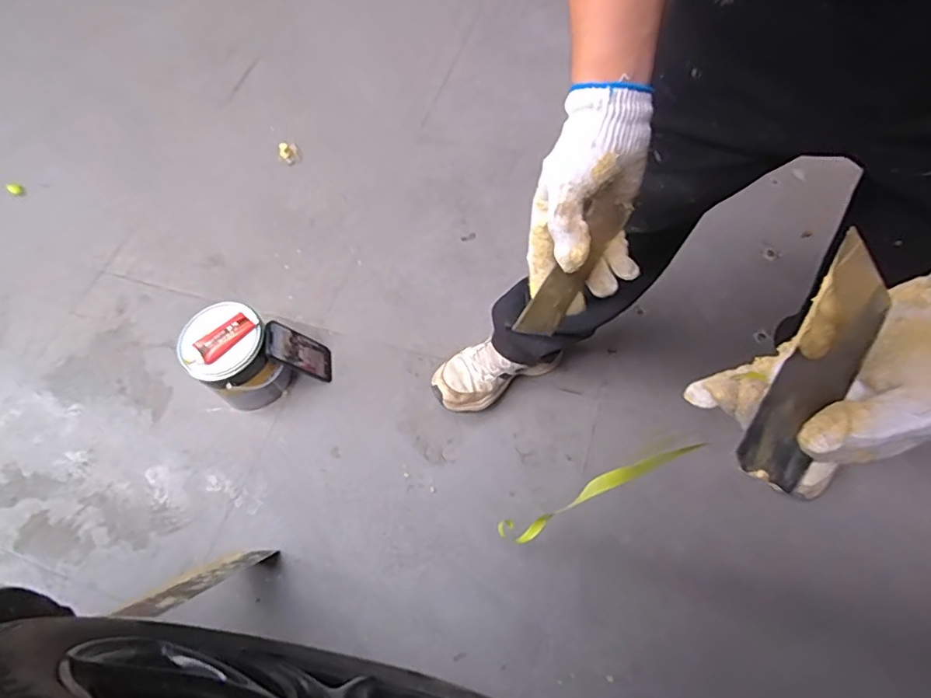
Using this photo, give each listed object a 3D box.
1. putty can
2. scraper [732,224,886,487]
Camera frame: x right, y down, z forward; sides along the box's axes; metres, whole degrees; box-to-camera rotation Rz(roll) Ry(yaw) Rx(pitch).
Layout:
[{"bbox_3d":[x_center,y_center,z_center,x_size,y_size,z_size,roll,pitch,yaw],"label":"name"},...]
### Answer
[{"bbox_3d":[-0.440,0.020,1.065,0.144,0.181,0.144,-3,61,5],"label":"putty can"},{"bbox_3d":[0.189,0.010,0.291,0.008,0.070,0.133,21,77,54],"label":"scraper"}]

